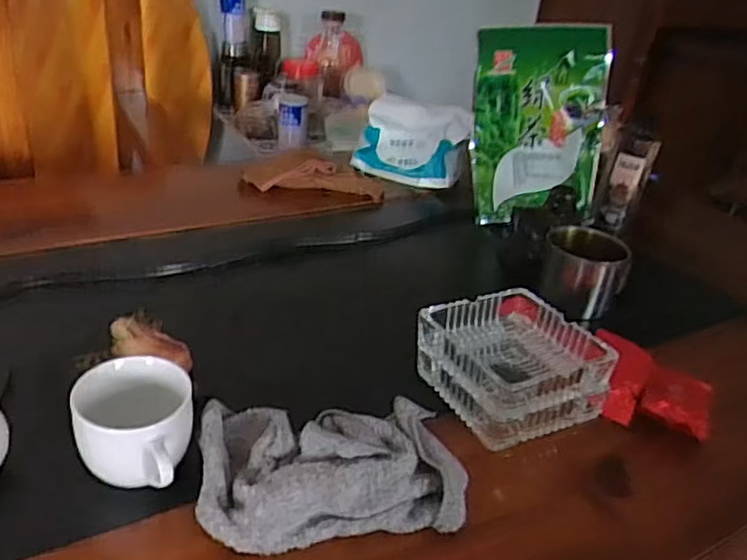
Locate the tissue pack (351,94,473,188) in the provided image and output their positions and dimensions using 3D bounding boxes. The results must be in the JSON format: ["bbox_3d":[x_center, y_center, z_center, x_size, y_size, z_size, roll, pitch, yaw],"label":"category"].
[{"bbox_3d":[0.056,-0.203,0.973,0.158,0.106,0.055,17,32,16],"label":"tissue pack"}]

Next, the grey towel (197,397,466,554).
[{"bbox_3d":[-0.031,0.126,0.460,0.171,0.055,0.108,0,31,-13],"label":"grey towel"}]

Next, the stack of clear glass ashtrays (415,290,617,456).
[{"bbox_3d":[0.112,0.070,0.556,0.118,0.065,0.119,-11,35,-29],"label":"stack of clear glass ashtrays"}]

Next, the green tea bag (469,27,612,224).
[{"bbox_3d":[0.222,-0.204,0.870,0.178,0.245,0.053,-4,15,-1],"label":"green tea bag"}]

